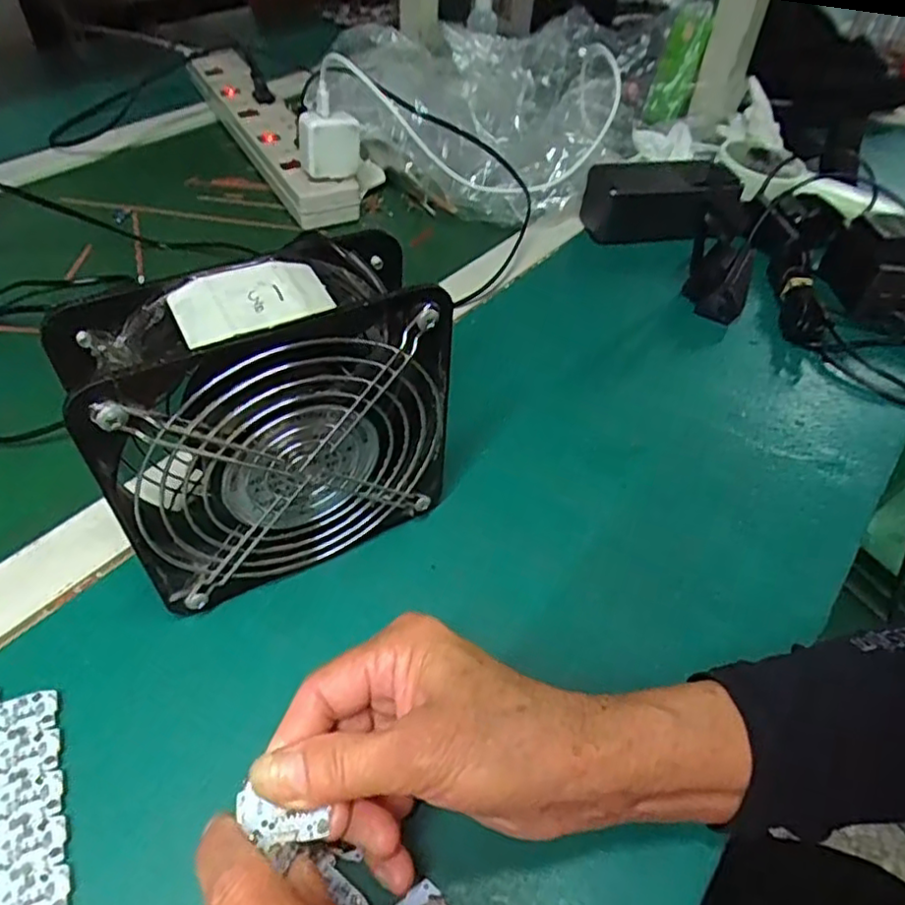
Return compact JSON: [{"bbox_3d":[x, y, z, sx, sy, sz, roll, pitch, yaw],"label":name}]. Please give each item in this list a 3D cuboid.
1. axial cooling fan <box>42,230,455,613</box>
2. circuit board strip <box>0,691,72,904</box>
[{"bbox_3d":[-0.077,-0.007,0.295,0.145,0.150,0.055,-24,52,-23],"label":"axial cooling fan"},{"bbox_3d":[-0.165,0.144,0.247,0.029,0.006,0.106,-18,50,-19],"label":"circuit board strip"}]

